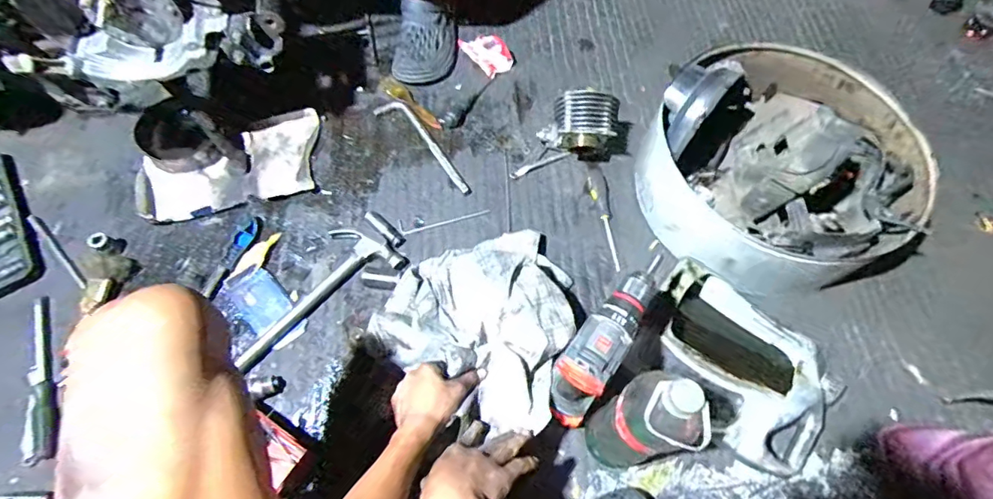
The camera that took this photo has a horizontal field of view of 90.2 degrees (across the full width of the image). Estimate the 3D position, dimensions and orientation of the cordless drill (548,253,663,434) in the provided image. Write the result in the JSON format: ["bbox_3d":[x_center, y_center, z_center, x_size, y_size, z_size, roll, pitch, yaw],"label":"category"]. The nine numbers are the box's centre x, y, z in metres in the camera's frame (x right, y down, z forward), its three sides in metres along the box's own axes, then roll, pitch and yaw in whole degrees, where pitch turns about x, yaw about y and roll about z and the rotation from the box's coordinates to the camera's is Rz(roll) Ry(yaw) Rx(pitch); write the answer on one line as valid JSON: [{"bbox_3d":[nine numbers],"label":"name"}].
[{"bbox_3d":[0.133,0.118,0.648,0.068,0.197,0.183,28,65,11],"label":"cordless drill"}]

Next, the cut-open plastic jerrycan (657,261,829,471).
[{"bbox_3d":[0.343,0.179,0.744,0.285,0.138,0.203,37,67,15],"label":"cut-open plastic jerrycan"}]

